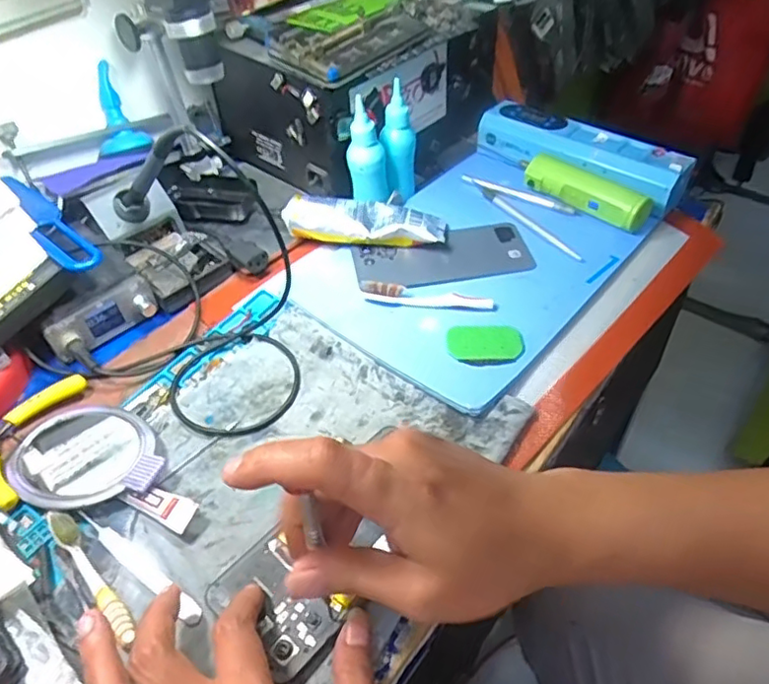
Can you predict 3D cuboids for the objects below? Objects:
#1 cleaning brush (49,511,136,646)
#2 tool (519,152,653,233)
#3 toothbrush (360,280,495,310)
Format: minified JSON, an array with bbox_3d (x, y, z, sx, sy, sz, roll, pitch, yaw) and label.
[{"bbox_3d":[-0.173,0.135,0.355,0.013,0.011,0.098,-34,53,-27],"label":"cleaning brush"},{"bbox_3d":[0.187,-0.148,0.575,0.135,0.031,0.032,33,55,30],"label":"tool"},{"bbox_3d":[0.034,-0.037,0.502,0.109,0.016,0.018,5,46,8],"label":"toothbrush"}]

